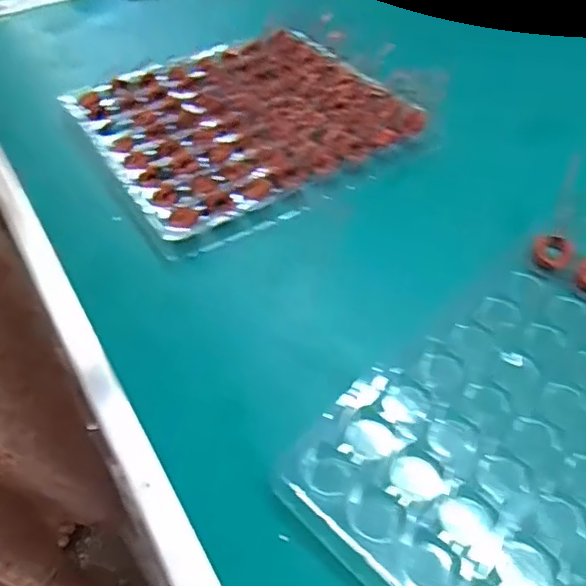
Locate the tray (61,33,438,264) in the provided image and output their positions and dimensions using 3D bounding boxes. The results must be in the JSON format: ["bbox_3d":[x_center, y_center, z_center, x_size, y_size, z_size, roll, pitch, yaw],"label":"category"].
[{"bbox_3d":[-0.054,-0.173,0.582,0.275,0.027,0.288,-25,51,-17],"label":"tray"}]

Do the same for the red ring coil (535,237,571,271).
[{"bbox_3d":[0.187,-0.029,0.425,0.024,0.013,0.023,-2,48,2],"label":"red ring coil"}]

